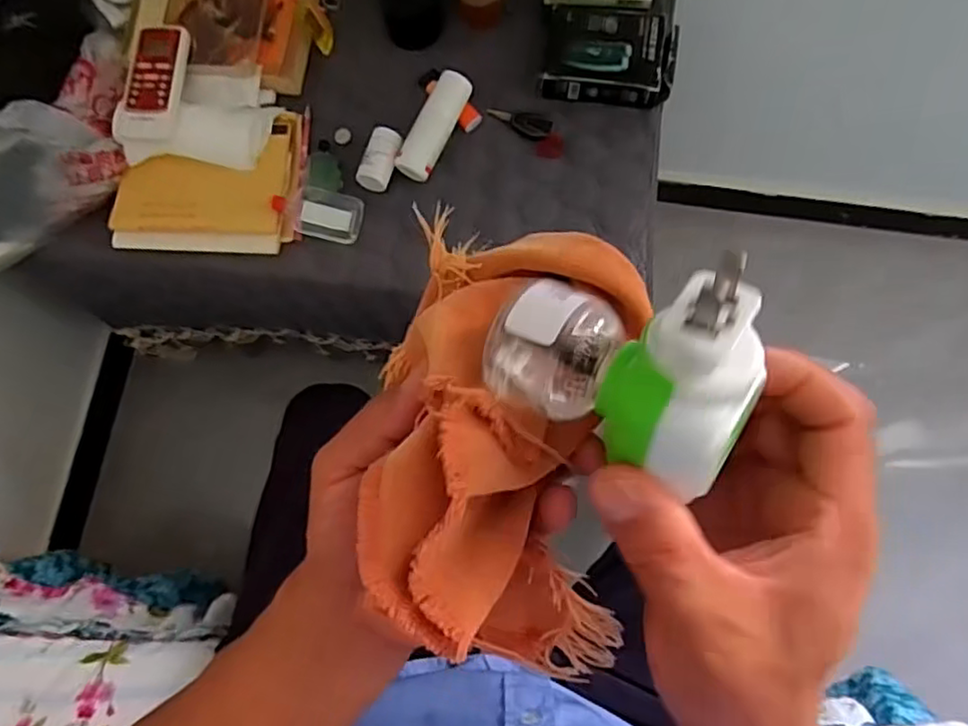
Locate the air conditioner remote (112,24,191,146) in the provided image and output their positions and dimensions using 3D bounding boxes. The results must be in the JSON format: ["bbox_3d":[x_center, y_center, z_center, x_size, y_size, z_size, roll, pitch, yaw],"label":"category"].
[{"bbox_3d":[-0.341,-0.292,0.666,0.062,0.016,0.131,9,78,3],"label":"air conditioner remote"}]

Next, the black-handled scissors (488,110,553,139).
[{"bbox_3d":[0.039,-0.262,0.697,0.071,0.014,0.022,24,79,6],"label":"black-handled scissors"}]

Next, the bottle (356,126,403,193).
[{"bbox_3d":[-0.109,-0.212,0.682,0.032,0.026,0.064,20,79,6],"label":"bottle"}]

